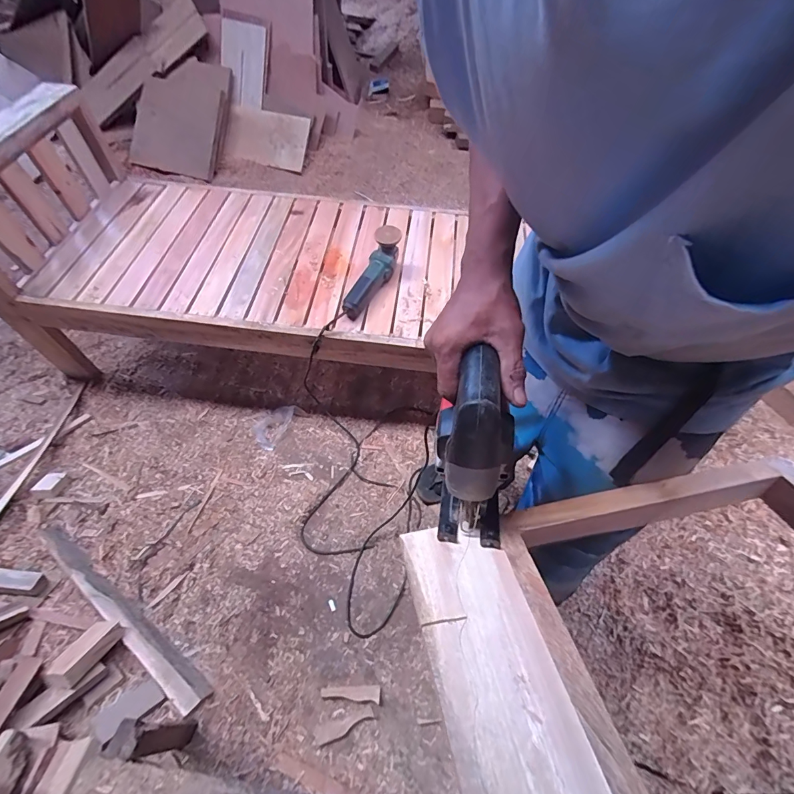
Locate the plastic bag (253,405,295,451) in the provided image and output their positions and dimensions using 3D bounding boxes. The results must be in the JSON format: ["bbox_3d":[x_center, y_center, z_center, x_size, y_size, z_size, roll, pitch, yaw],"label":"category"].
[{"bbox_3d":[-0.406,0.089,1.296,0.093,0.012,0.163,20,57,12],"label":"plastic bag"}]

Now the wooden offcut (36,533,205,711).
[{"bbox_3d":[-0.643,0.482,0.912,0.588,0.053,0.051,32,60,19],"label":"wooden offcut"}]

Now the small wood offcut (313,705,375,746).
[{"bbox_3d":[-0.110,0.683,0.828,0.122,0.012,0.035,-11,56,-9],"label":"small wood offcut"}]

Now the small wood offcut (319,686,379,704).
[{"bbox_3d":[-0.101,0.646,0.872,0.127,0.007,0.030,5,46,2],"label":"small wood offcut"}]

